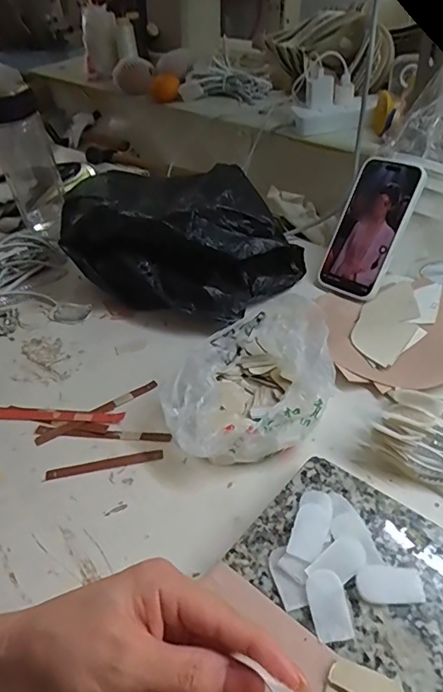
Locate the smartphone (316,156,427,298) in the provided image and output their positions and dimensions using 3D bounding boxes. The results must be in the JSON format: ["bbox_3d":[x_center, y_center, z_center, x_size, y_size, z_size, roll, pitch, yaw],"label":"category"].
[{"bbox_3d":[0.178,-0.144,0.621,0.085,0.169,0.011,30,13,39],"label":"smartphone"}]

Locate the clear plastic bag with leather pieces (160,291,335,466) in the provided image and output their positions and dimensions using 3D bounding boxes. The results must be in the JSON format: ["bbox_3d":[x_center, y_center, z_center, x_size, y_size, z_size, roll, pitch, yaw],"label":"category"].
[{"bbox_3d":[0.024,0.031,0.493,0.159,0.070,0.152,-12,41,-6],"label":"clear plastic bag with leather pieces"}]

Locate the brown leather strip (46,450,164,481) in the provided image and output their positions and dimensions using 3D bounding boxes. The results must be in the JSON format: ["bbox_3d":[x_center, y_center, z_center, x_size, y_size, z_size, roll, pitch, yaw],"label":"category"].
[{"bbox_3d":[-0.108,0.110,0.473,0.107,0.005,0.013,-9,41,-2],"label":"brown leather strip"}]

